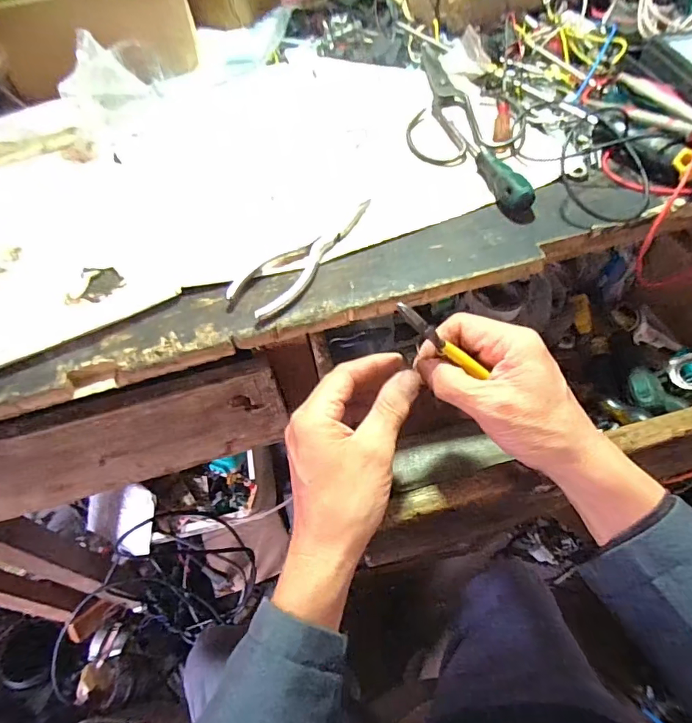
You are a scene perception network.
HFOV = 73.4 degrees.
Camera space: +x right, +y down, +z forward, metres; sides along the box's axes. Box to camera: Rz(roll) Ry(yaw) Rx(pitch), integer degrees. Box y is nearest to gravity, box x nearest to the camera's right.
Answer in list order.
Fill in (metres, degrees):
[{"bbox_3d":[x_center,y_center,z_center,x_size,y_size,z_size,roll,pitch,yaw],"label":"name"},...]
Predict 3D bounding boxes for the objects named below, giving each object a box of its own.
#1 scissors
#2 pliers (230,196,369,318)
[{"bbox_3d":[0.103,-0.275,0.485,0.104,0.016,0.192,-9,54,-4],"label":"scissors"},{"bbox_3d":[-0.030,-0.088,0.372,0.044,0.009,0.147,31,61,22],"label":"pliers"}]

